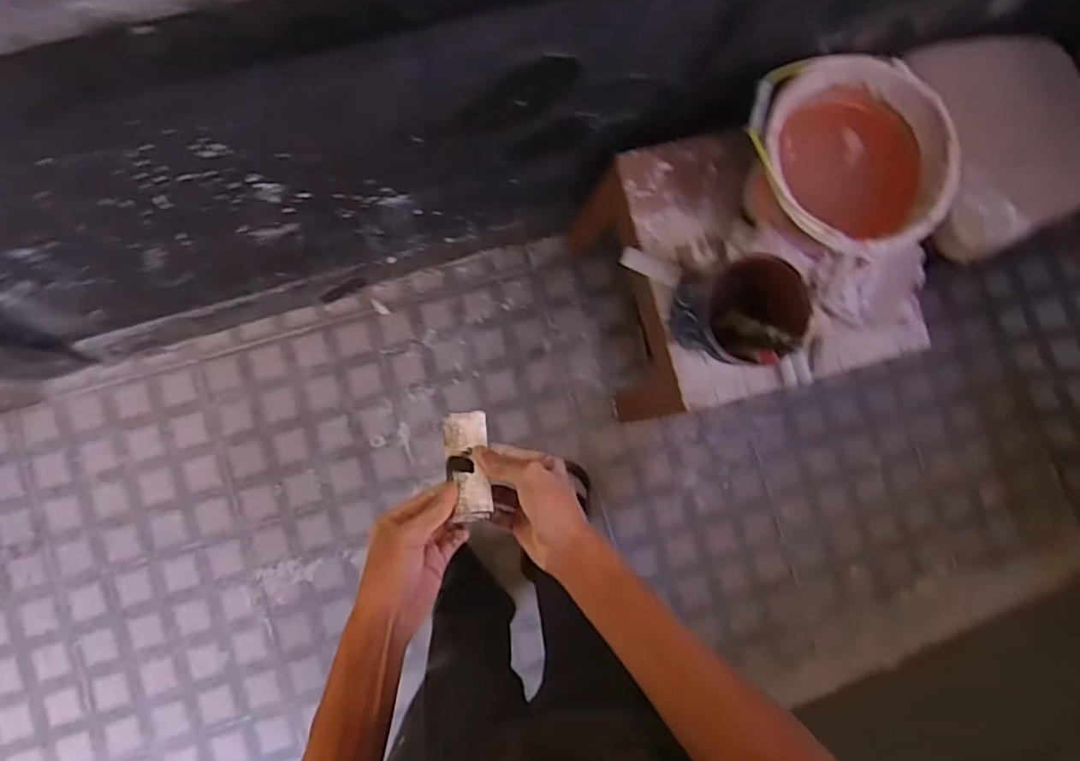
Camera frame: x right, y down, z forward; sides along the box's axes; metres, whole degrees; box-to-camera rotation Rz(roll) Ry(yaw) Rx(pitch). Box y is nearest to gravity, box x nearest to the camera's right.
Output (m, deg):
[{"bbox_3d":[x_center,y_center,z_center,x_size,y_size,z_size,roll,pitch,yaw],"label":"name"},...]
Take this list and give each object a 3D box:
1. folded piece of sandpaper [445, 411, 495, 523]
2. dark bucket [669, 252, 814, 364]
[{"bbox_3d":[-0.064,0.075,0.535,0.039,0.009,0.104,-8,58,-6],"label":"folded piece of sandpaper"},{"bbox_3d":[0.292,-0.095,0.912,0.147,0.176,0.149,0,85,-5],"label":"dark bucket"}]

